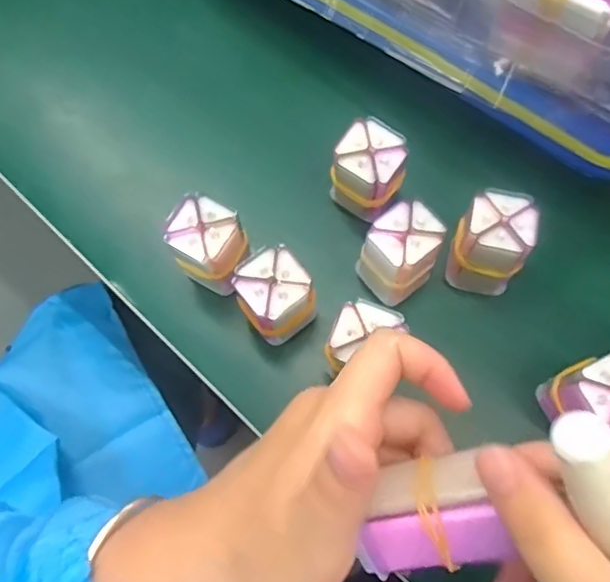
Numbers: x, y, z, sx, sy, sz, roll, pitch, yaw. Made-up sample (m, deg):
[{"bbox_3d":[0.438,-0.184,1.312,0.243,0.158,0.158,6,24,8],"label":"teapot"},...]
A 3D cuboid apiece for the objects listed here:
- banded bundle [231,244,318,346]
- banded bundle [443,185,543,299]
[{"bbox_3d":[-0.016,0.004,0.323,0.036,0.048,0.036,-33,75,-8],"label":"banded bundle"},{"bbox_3d":[0.100,-0.024,0.326,0.040,0.051,0.044,22,75,8],"label":"banded bundle"}]

